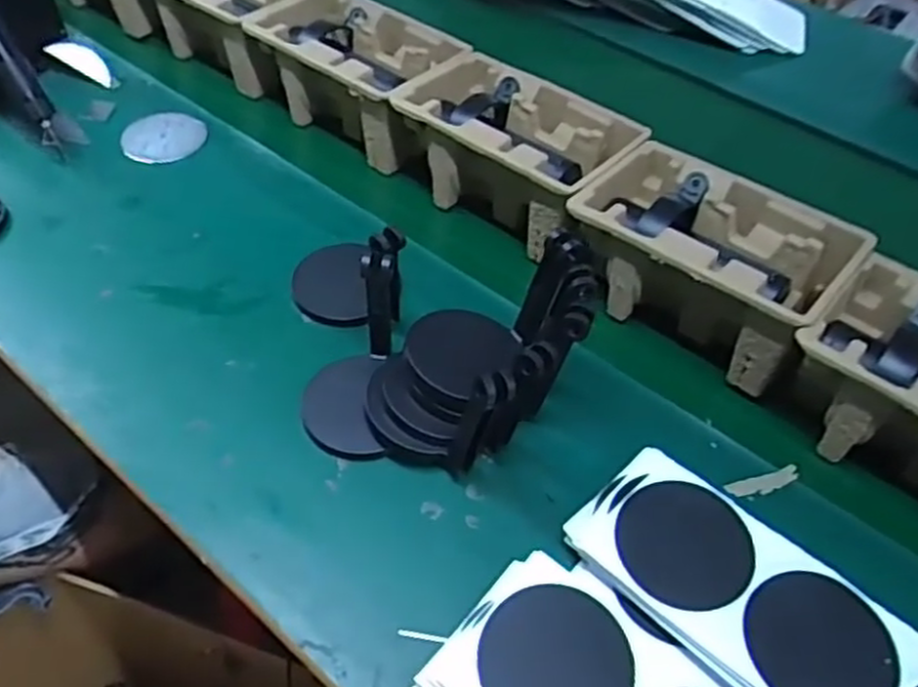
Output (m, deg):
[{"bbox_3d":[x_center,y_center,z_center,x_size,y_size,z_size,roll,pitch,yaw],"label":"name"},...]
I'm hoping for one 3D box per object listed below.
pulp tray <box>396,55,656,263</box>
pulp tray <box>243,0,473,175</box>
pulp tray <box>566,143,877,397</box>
[{"bbox_3d":[0.054,-0.198,0.789,0.231,0.096,0.139,35,56,23],"label":"pulp tray"},{"bbox_3d":[-0.121,-0.312,0.883,0.245,0.093,0.145,32,55,21],"label":"pulp tray"},{"bbox_3d":[0.218,-0.074,0.690,0.225,0.106,0.148,34,56,23],"label":"pulp tray"}]

